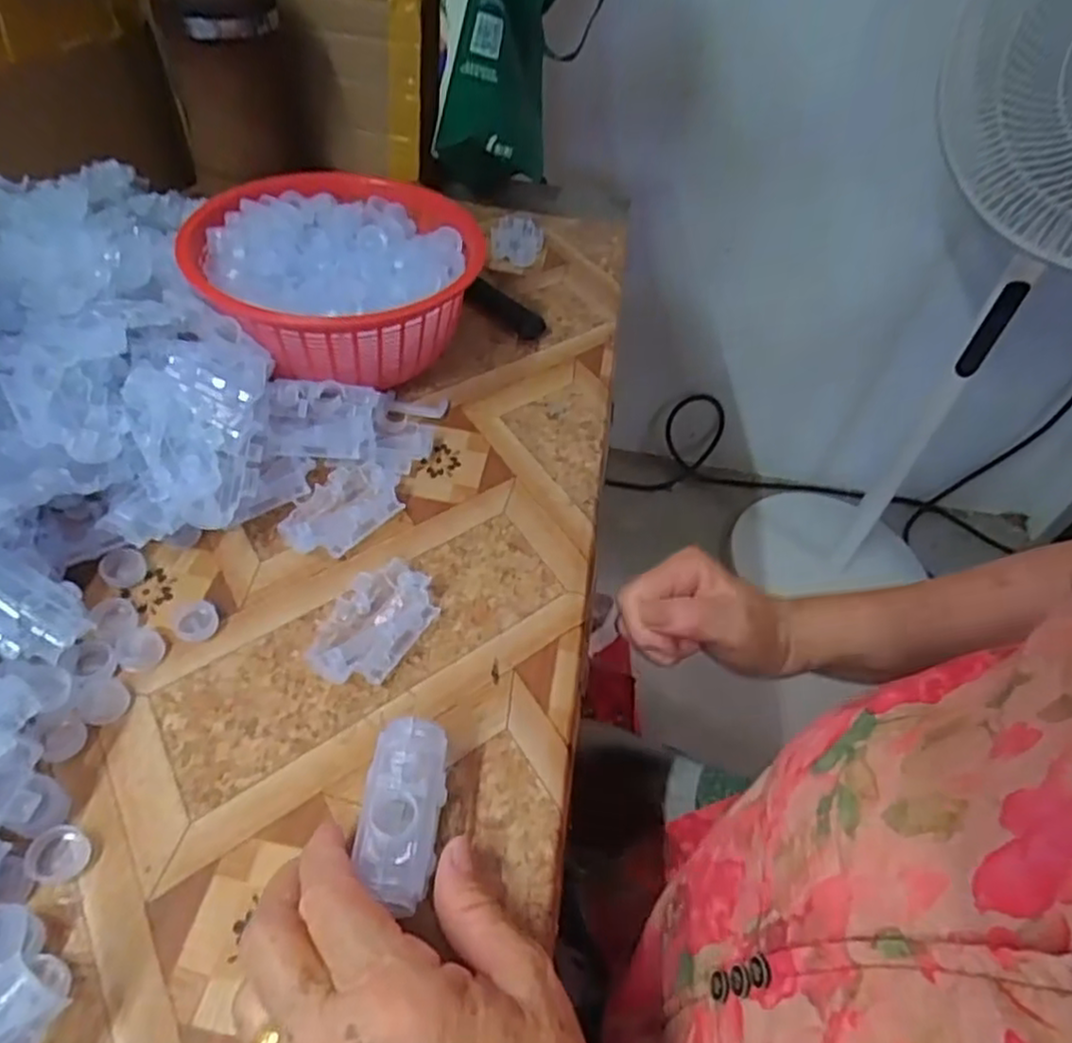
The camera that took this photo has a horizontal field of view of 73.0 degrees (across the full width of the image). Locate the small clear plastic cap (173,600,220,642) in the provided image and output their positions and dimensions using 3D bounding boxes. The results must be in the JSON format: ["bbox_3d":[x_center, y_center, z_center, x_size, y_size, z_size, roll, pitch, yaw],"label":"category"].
[{"bbox_3d":[-0.169,0.048,0.358,0.020,0.006,0.024,-29,57,-29],"label":"small clear plastic cap"}]

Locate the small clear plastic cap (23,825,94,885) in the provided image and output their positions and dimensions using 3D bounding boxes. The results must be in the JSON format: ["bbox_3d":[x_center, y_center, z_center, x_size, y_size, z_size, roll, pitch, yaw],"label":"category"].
[{"bbox_3d":[-0.185,0.129,0.280,0.021,0.006,0.019,-19,53,-23],"label":"small clear plastic cap"}]

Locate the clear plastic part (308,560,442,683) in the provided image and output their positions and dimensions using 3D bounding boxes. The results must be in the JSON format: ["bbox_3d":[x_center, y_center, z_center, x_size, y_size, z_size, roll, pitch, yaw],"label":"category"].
[{"bbox_3d":[-0.080,0.051,0.360,0.044,0.013,0.070,28,50,17],"label":"clear plastic part"}]

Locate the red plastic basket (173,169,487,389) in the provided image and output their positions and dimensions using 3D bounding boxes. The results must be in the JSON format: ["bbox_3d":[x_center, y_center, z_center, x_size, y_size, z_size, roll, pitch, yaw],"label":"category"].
[{"bbox_3d":[-0.136,-0.161,0.498,0.181,0.077,0.198,2,48,-5],"label":"red plastic basket"}]

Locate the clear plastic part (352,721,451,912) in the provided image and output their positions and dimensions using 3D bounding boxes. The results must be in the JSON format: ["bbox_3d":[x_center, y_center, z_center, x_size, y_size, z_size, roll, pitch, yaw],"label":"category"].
[{"bbox_3d":[-0.051,0.108,0.277,0.030,0.018,0.069,3,48,-5],"label":"clear plastic part"}]

